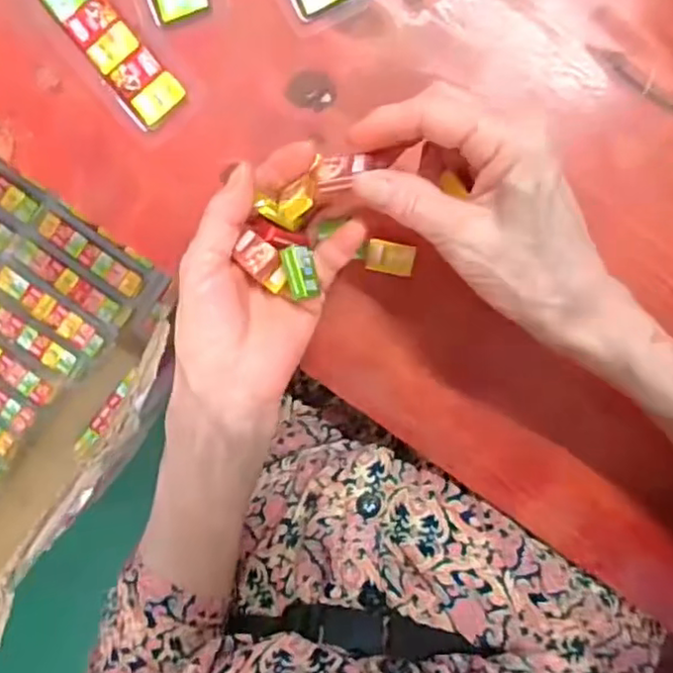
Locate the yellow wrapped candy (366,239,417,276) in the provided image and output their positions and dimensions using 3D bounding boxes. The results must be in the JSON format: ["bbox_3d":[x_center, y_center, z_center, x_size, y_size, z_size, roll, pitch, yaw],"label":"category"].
[{"bbox_3d":[0.030,-0.043,0.350,0.025,0.005,0.017,10,99,1],"label":"yellow wrapped candy"}]

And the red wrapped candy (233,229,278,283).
[{"bbox_3d":[-0.039,-0.039,0.311,0.021,0.010,0.017,34,98,-3],"label":"red wrapped candy"}]

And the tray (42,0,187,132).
[{"bbox_3d":[-0.129,-0.164,0.339,0.032,0.010,0.118,-39,95,7],"label":"tray"}]

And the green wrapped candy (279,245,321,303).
[{"bbox_3d":[-0.017,-0.032,0.311,0.014,0.015,0.023,-16,98,4],"label":"green wrapped candy"}]

